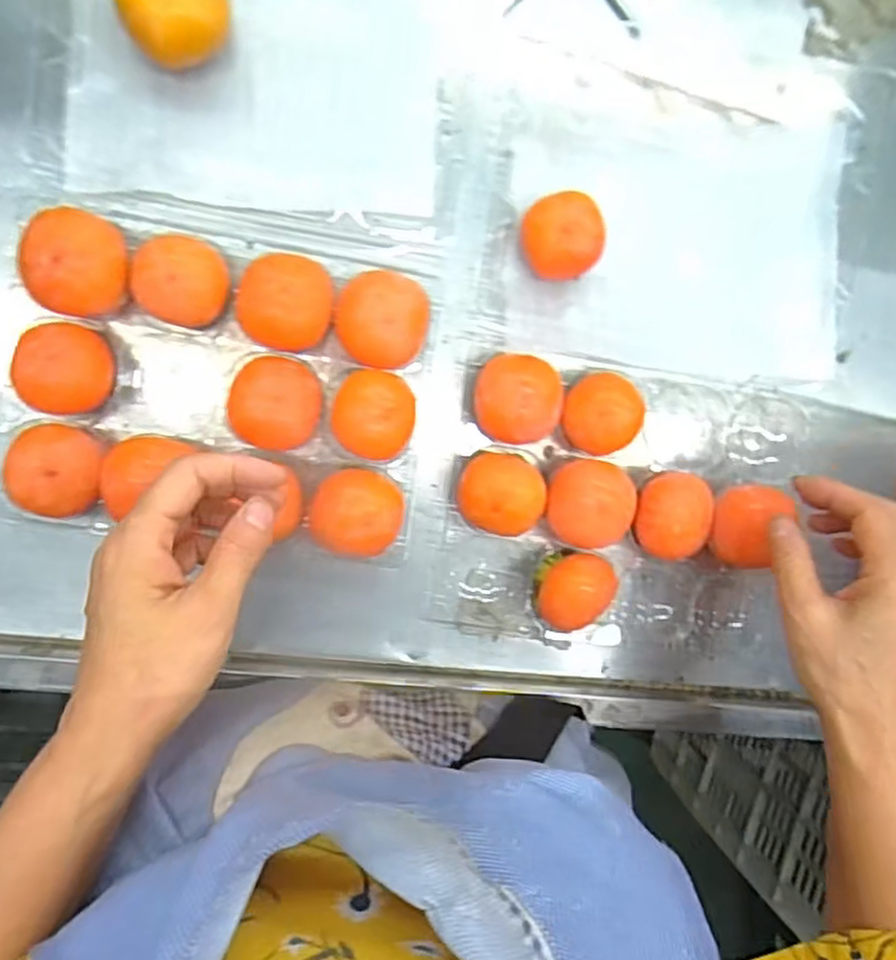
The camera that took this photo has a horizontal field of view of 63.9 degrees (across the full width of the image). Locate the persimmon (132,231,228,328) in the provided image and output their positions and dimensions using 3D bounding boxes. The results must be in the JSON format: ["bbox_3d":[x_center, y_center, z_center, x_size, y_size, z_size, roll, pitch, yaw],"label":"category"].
[{"bbox_3d":[-0.139,-0.103,0.378,0.044,0.044,0.042,-1,96,-8],"label":"persimmon"}]

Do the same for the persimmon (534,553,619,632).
[{"bbox_3d":[0.072,0.062,0.425,0.048,0.044,0.040,-44,100,-1],"label":"persimmon"}]

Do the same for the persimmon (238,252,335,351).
[{"bbox_3d":[-0.087,-0.095,0.391,0.046,0.035,0.048,-1,96,-8],"label":"persimmon"}]

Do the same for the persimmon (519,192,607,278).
[{"bbox_3d":[0.065,-0.137,0.408,0.042,0.032,0.043,-7,97,-7],"label":"persimmon"}]

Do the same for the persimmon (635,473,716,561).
[{"bbox_3d":[0.135,0.021,0.430,0.048,0.038,0.050,8,95,-8],"label":"persimmon"}]

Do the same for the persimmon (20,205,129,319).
[{"bbox_3d":[-0.188,-0.109,0.366,0.048,0.039,0.051,8,95,-8],"label":"persimmon"}]

